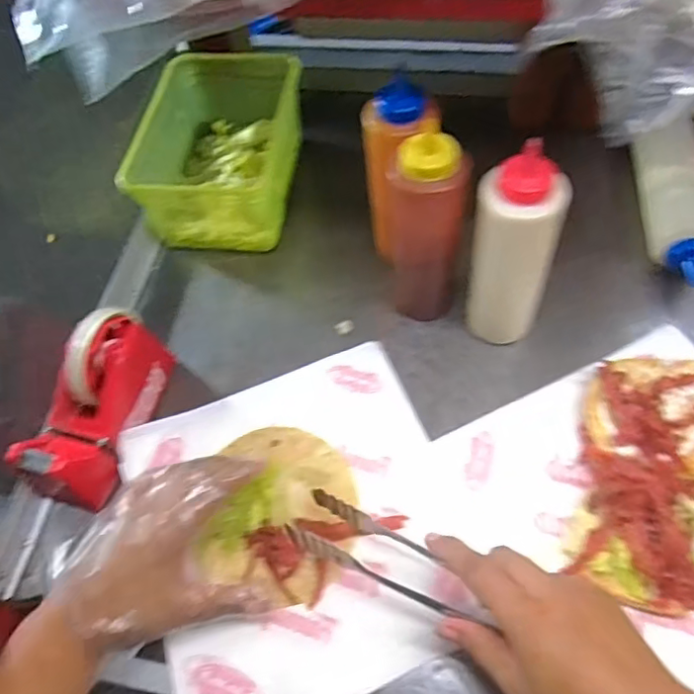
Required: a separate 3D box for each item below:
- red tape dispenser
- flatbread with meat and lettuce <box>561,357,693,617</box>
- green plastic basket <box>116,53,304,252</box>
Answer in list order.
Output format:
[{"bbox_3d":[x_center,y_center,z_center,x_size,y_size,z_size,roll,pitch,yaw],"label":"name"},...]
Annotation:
[{"bbox_3d":[-0.216,0.046,0.512,0.062,0.089,0.157,17,62,12],"label":"red tape dispenser"},{"bbox_3d":[0.251,0.101,0.467,0.135,0.041,0.203,11,61,9],"label":"flatbread with meat and lettuce"},{"bbox_3d":[-0.134,-0.229,0.669,0.150,0.094,0.227,7,61,6],"label":"green plastic basket"}]

